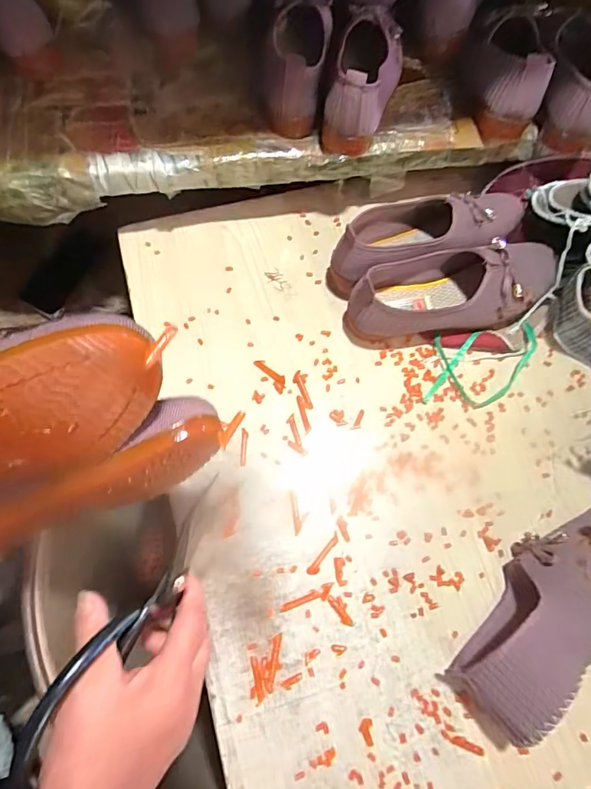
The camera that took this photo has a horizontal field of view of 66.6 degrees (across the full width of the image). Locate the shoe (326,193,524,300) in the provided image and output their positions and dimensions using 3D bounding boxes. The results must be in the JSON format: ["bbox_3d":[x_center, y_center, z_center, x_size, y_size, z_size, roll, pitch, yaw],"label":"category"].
[{"bbox_3d":[0.157,-0.193,0.548,0.246,0.083,0.090,-15,71,-8],"label":"shoe"}]

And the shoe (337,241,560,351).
[{"bbox_3d":[0.181,-0.115,0.520,0.244,0.078,0.091,-18,71,-9],"label":"shoe"}]

